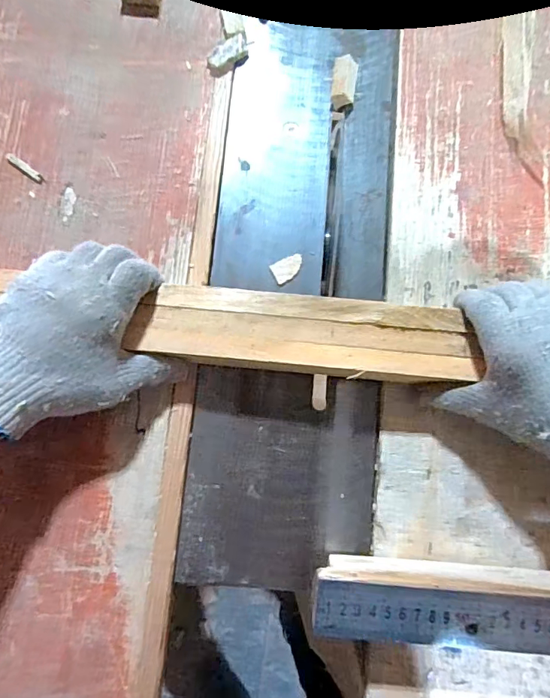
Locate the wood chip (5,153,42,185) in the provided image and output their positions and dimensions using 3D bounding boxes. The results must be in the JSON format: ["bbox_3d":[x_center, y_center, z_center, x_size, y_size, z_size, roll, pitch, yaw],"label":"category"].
[{"bbox_3d":[-0.227,-0.164,0.416,0.042,0.004,0.008,35,82,6],"label":"wood chip"}]

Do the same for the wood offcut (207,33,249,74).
[{"bbox_3d":[-0.043,-0.281,0.438,0.043,0.009,0.023,-36,82,-6],"label":"wood offcut"}]

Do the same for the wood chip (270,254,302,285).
[{"bbox_3d":[0.012,-0.070,0.400,0.029,0.004,0.020,-25,81,-4],"label":"wood chip"}]

